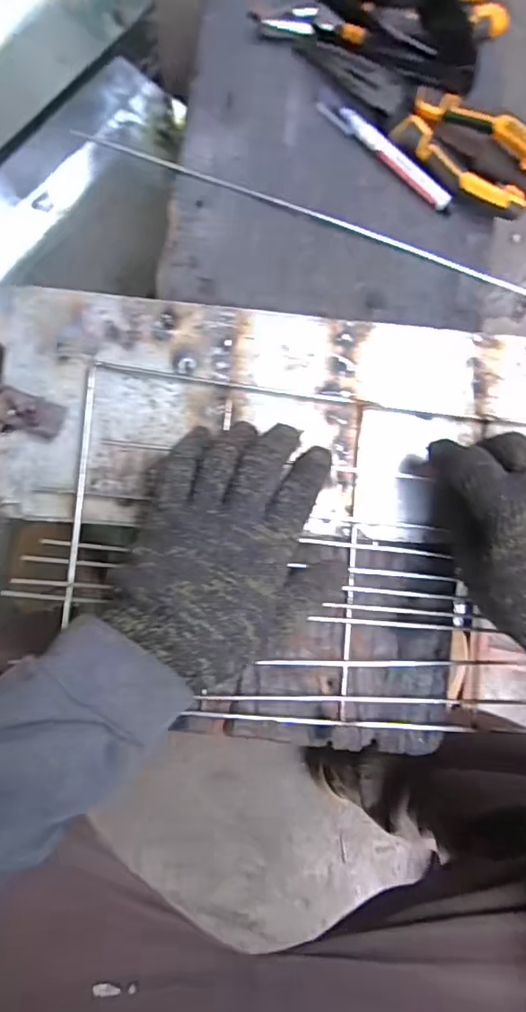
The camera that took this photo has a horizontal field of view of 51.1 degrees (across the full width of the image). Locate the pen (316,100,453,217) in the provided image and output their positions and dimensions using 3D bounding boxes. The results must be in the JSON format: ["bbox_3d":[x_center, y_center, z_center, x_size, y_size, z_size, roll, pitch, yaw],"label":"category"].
[{"bbox_3d":[0.094,-0.266,0.418,0.123,0.014,0.010,40,80,0],"label":"pen"}]

